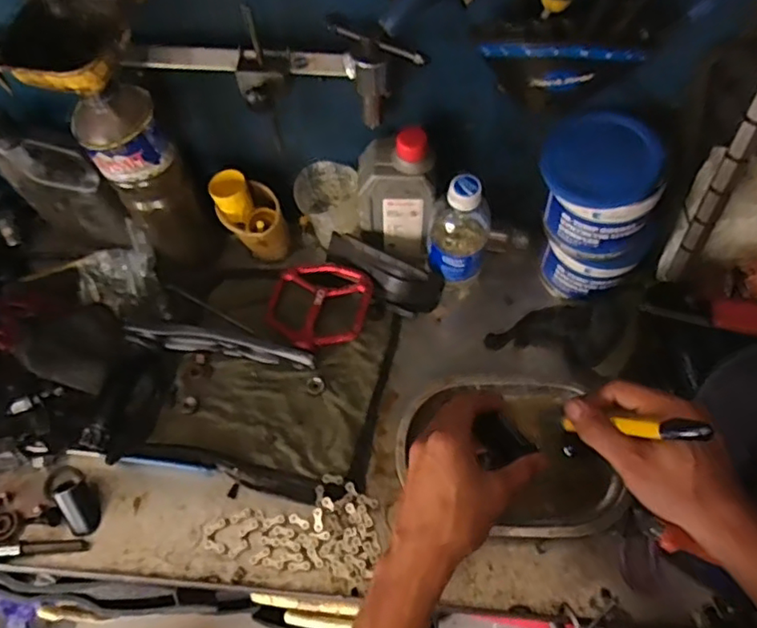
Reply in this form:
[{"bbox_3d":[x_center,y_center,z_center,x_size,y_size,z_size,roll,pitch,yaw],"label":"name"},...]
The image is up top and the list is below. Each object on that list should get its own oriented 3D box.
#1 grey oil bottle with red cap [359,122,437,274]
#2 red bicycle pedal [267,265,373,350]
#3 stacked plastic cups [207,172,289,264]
[{"bbox_3d":[0.020,-0.121,0.639,0.082,0.165,0.051,8,62,8],"label":"grey oil bottle with red cap"},{"bbox_3d":[-0.068,-0.006,0.670,0.112,0.031,0.104,8,62,8],"label":"red bicycle pedal"},{"bbox_3d":[-0.138,-0.100,0.677,0.062,0.115,0.067,-1,61,3],"label":"stacked plastic cups"}]

